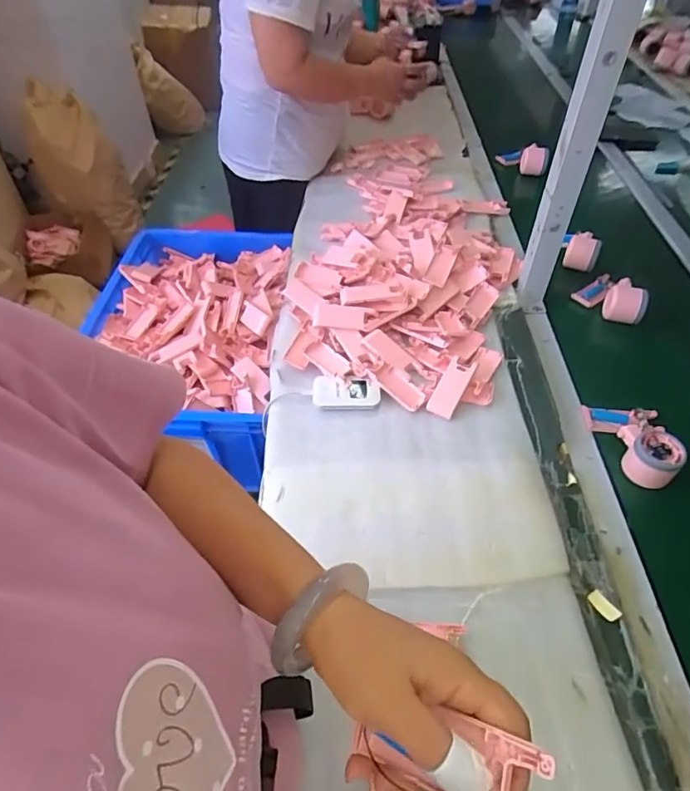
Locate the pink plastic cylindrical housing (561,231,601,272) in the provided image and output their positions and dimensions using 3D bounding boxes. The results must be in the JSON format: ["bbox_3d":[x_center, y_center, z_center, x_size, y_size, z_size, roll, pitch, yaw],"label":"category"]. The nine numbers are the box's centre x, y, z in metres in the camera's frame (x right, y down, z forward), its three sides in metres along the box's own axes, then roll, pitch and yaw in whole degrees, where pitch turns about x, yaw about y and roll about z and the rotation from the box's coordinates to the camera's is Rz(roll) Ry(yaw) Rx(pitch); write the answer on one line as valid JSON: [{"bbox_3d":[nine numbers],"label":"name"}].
[{"bbox_3d":[0.449,-0.277,0.953,0.060,0.053,0.067,23,53,19],"label":"pink plastic cylindrical housing"}]

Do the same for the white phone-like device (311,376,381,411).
[{"bbox_3d":[0.001,-0.002,0.732,0.096,0.019,0.052,4,49,3],"label":"white phone-like device"}]

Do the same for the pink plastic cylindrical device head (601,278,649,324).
[{"bbox_3d":[0.473,-0.158,0.849,0.063,0.054,0.063,0,49,0],"label":"pink plastic cylindrical device head"}]

